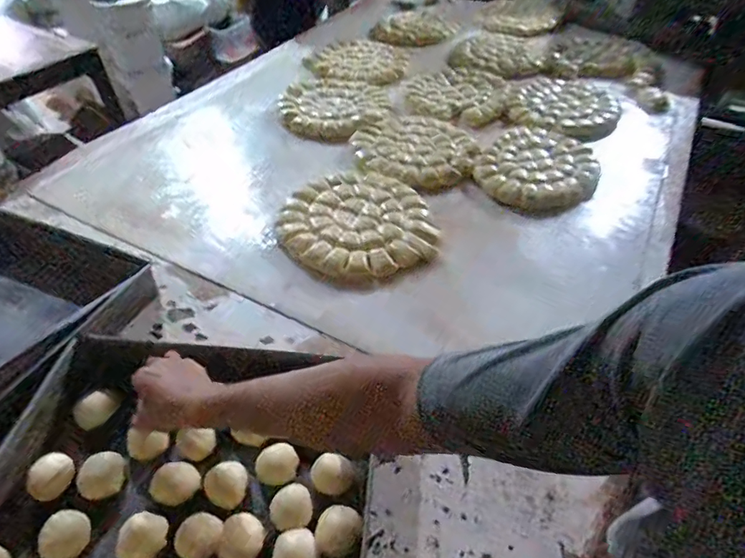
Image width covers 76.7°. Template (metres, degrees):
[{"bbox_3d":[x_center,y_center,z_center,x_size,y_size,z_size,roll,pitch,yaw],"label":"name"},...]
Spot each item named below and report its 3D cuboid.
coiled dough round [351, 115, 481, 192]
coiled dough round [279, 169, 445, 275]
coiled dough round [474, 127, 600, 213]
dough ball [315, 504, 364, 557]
[{"bbox_3d":[0.100,-0.303,1.059,0.278,0.029,0.257,30,55,21],"label":"coiled dough round"},{"bbox_3d":[-0.033,-0.109,0.878,0.271,0.028,0.278,1,50,-1],"label":"coiled dough round"},{"bbox_3d":[0.358,-0.238,1.013,0.231,0.035,0.262,27,54,20],"label":"coiled dough round"},{"bbox_3d":[-0.035,0.270,0.503,0.047,0.028,0.051,1,50,-1],"label":"dough ball"}]

